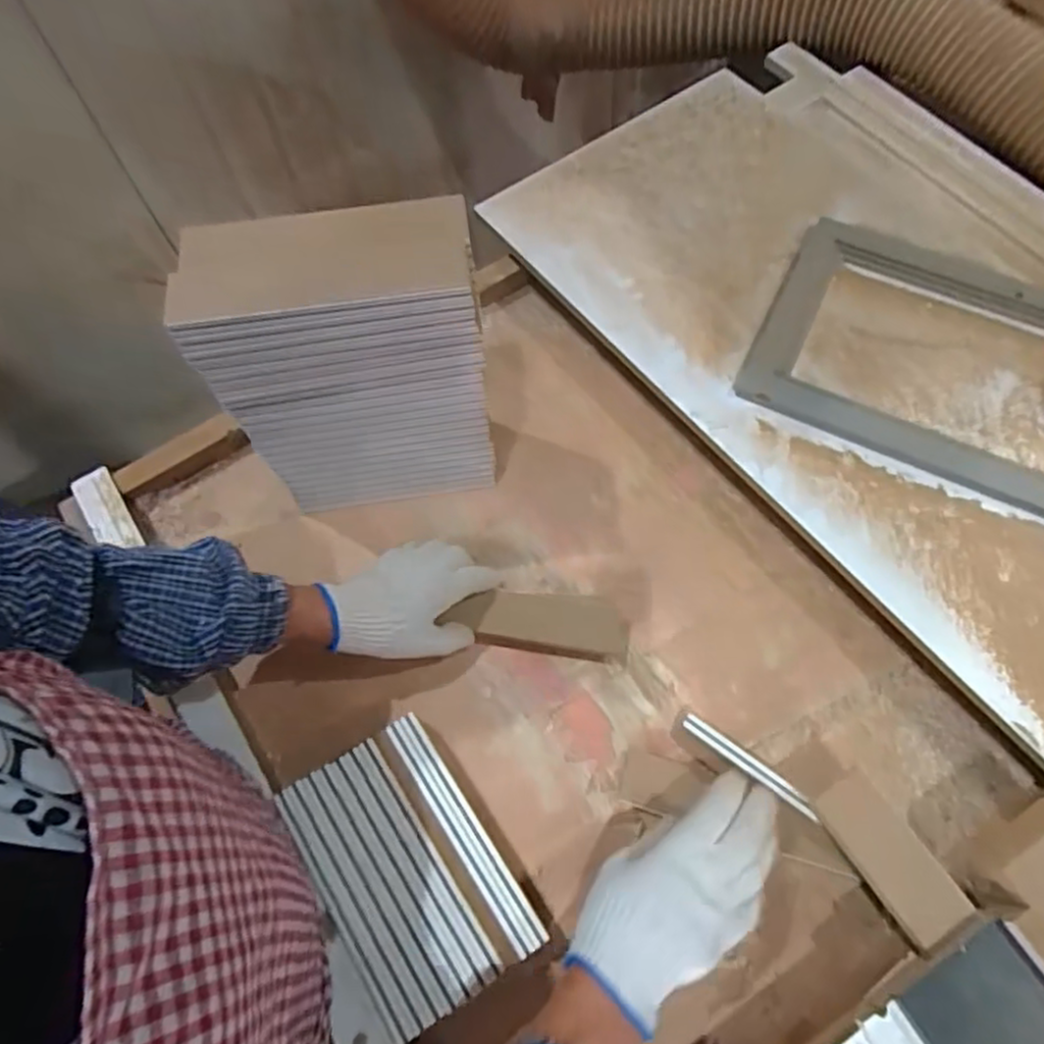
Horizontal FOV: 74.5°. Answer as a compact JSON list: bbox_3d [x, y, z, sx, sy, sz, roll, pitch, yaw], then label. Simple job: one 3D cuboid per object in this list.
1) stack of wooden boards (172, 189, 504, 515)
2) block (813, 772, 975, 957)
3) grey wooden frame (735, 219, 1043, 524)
[{"bbox_3d":[-0.129,-0.106,0.566,0.197,0.288,0.079,-8,64,-3],"label":"stack of wooden boards"},{"bbox_3d":[0.239,0.217,0.443,0.046,0.013,0.101,-31,67,-13],"label":"block"},{"bbox_3d":[0.450,-0.141,0.655,0.423,0.023,0.269,25,65,13],"label":"grey wooden frame"}]

